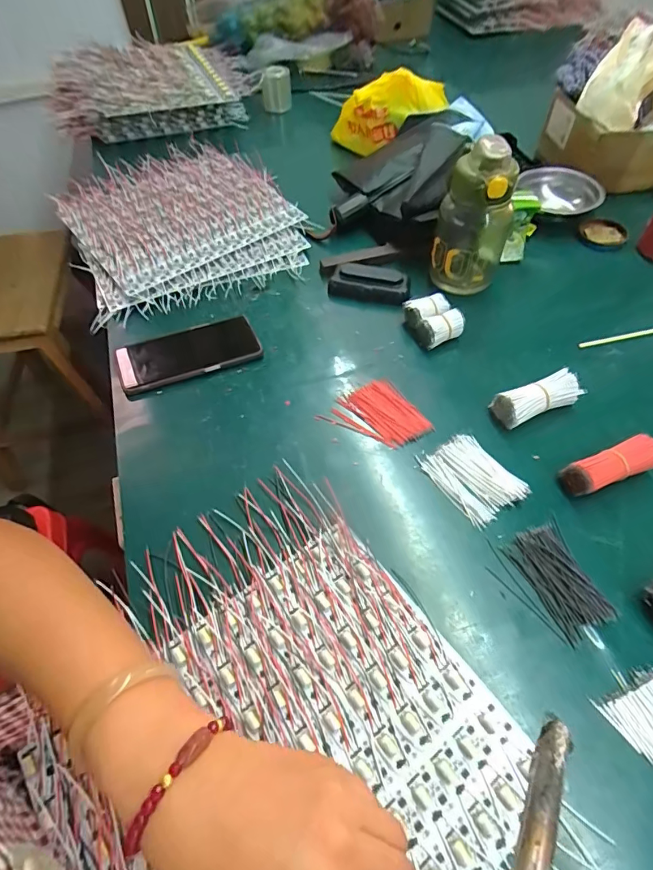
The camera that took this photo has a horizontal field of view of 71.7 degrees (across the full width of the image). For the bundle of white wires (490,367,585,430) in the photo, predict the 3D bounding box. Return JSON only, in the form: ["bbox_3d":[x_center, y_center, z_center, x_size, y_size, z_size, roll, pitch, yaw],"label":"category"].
[{"bbox_3d":[0.224,-0.040,0.483,0.086,0.033,0.038,-18,57,-12],"label":"bundle of white wires"}]

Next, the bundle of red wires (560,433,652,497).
[{"bbox_3d":[0.274,0.032,0.437,0.086,0.041,0.032,-18,57,-12],"label":"bundle of red wires"}]

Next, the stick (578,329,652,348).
[{"bbox_3d":[0.402,-0.127,0.555,0.196,0.009,0.010,-11,56,-7],"label":"stick"}]

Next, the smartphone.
[{"bbox_3d":[-0.165,-0.100,0.542,0.161,0.015,0.081,-19,58,-13],"label":"smartphone"}]

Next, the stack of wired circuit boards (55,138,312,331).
[{"bbox_3d":[-0.222,-0.330,0.692,0.318,0.043,0.358,-21,58,-14],"label":"stack of wired circuit boards"}]

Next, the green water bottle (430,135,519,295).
[{"bbox_3d":[0.181,-0.261,0.556,0.086,0.170,0.071,19,58,13],"label":"green water bottle"}]

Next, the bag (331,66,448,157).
[{"bbox_3d":[0.088,-0.535,0.755,0.200,0.092,0.071,-4,49,35],"label":"bag"}]

